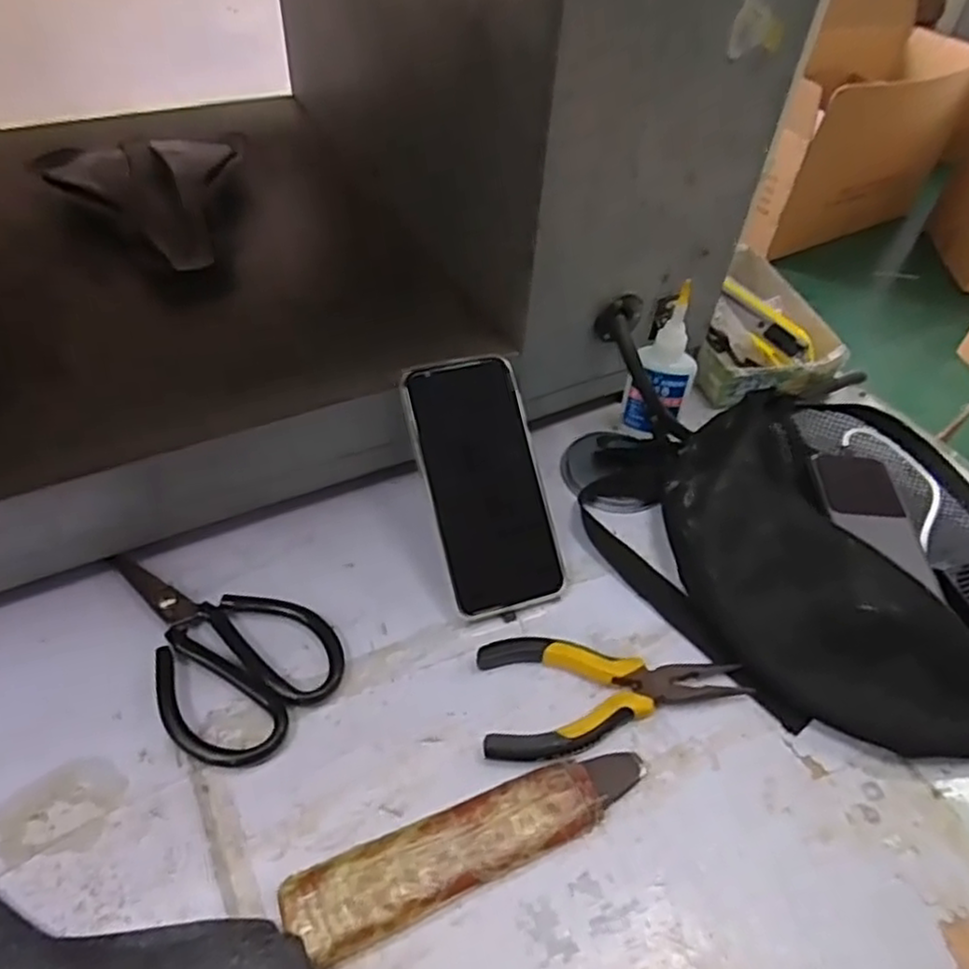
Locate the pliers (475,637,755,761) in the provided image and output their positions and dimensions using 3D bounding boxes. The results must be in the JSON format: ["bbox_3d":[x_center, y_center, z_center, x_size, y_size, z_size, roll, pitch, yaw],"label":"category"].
[{"bbox_3d":[0.076,0.119,0.411,0.154,0.014,0.068,-2,47,-6],"label":"pliers"}]

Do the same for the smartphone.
[{"bbox_3d":[0.001,0.000,0.458,0.078,0.014,0.160,-14,88,-17],"label":"smartphone"}]

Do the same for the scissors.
[{"bbox_3d":[-0.165,0.090,0.421,0.158,0.015,0.096,30,52,23],"label":"scissors"}]

